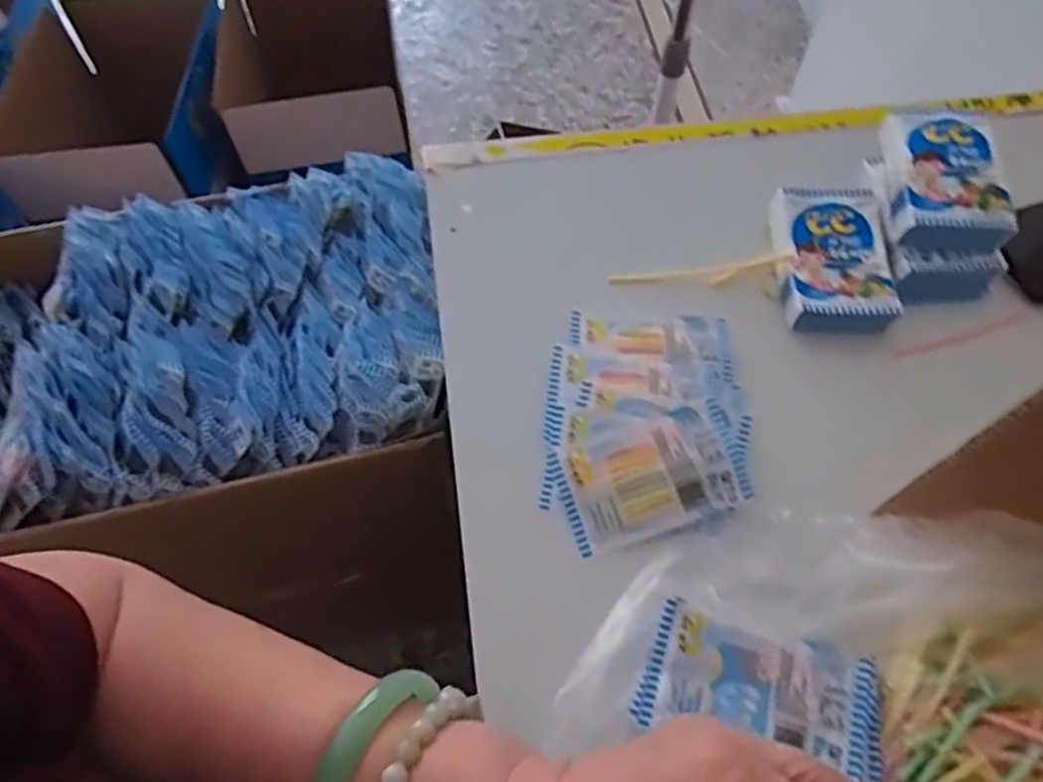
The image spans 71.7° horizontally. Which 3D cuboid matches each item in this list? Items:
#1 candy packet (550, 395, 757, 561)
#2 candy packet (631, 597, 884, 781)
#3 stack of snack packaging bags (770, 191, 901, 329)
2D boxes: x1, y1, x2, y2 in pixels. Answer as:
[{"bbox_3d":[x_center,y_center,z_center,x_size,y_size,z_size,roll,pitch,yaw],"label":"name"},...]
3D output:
[{"bbox_3d":[0.073,0.050,0.418,0.103,0.009,0.063,-20,83,3],"label":"candy packet"},{"bbox_3d":[0.121,0.149,0.359,0.117,0.011,0.064,15,61,9],"label":"candy packet"},{"bbox_3d":[0.212,-0.091,0.497,0.073,0.022,0.105,-1,60,0],"label":"stack of snack packaging bags"}]

